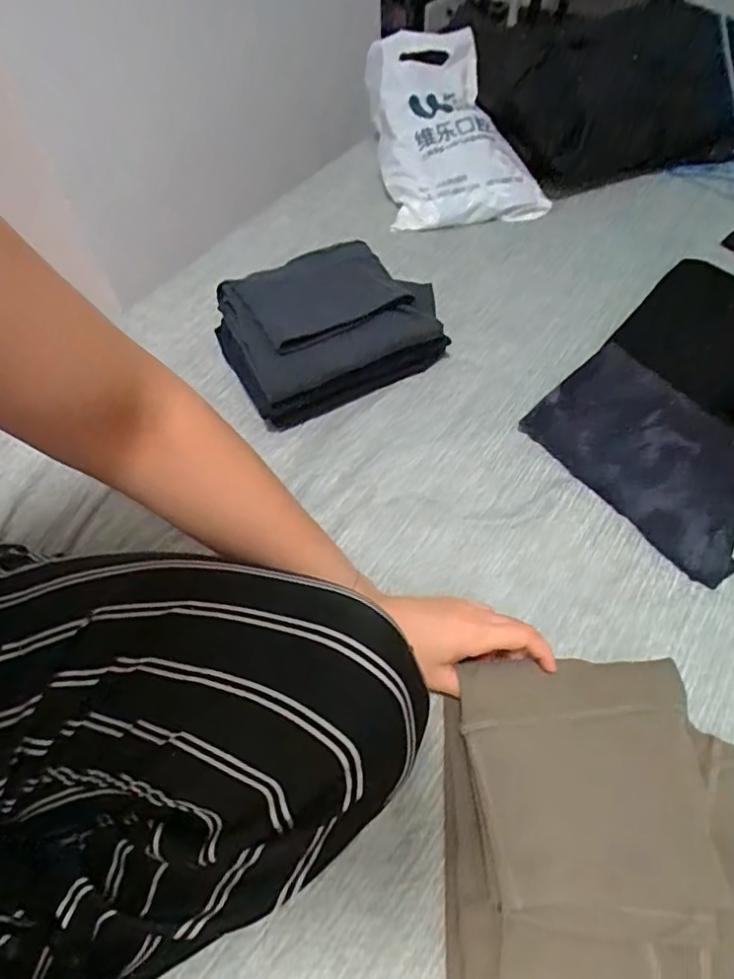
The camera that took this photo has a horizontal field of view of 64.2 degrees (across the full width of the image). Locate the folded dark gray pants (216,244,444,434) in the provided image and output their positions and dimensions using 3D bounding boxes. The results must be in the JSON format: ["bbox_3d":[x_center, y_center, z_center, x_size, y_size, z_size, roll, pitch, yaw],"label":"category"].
[{"bbox_3d":[-0.044,-0.179,0.641,0.211,0.103,0.149,-27,59,-16],"label":"folded dark gray pants"}]

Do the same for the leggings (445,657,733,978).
[{"bbox_3d":[0.141,0.293,0.347,0.193,0.032,0.378,7,56,7],"label":"leggings"}]

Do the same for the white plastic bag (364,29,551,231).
[{"bbox_3d":[0.125,-0.546,0.881,0.221,0.167,0.327,-8,55,-4],"label":"white plastic bag"}]

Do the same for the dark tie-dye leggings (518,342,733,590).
[{"bbox_3d":[0.273,-0.034,0.559,0.129,0.020,0.224,-41,63,-3],"label":"dark tie-dye leggings"}]

